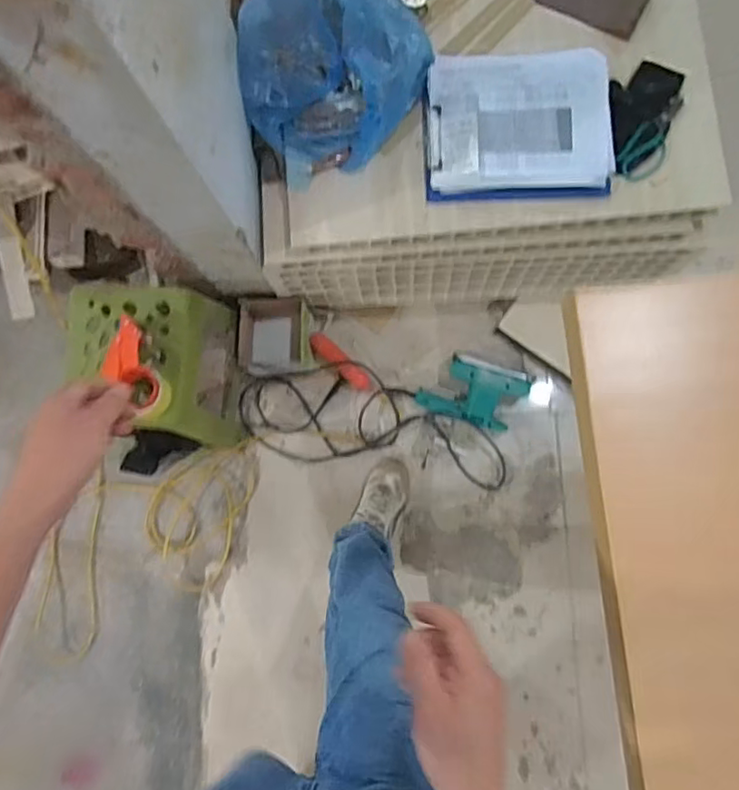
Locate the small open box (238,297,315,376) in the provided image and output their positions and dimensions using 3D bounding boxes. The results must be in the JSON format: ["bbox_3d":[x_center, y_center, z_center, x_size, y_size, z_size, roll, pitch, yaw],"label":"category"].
[{"bbox_3d":[-0.208,-0.129,1.304,0.152,0.119,0.147,-3,82,3],"label":"small open box"}]

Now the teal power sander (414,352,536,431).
[{"bbox_3d":[0.228,-0.005,1.288,0.236,0.100,0.138,14,83,5],"label":"teal power sander"}]

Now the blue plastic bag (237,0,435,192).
[{"bbox_3d":[-0.055,-0.555,0.979,0.329,0.171,0.284,-23,81,0],"label":"blue plastic bag"}]

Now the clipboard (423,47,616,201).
[{"bbox_3d":[0.253,-0.471,1.021,0.313,0.042,0.264,0,83,8],"label":"clipboard"}]

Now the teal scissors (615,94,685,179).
[{"bbox_3d":[0.491,-0.442,1.021,0.068,0.024,0.171,34,85,7],"label":"teal scissors"}]

